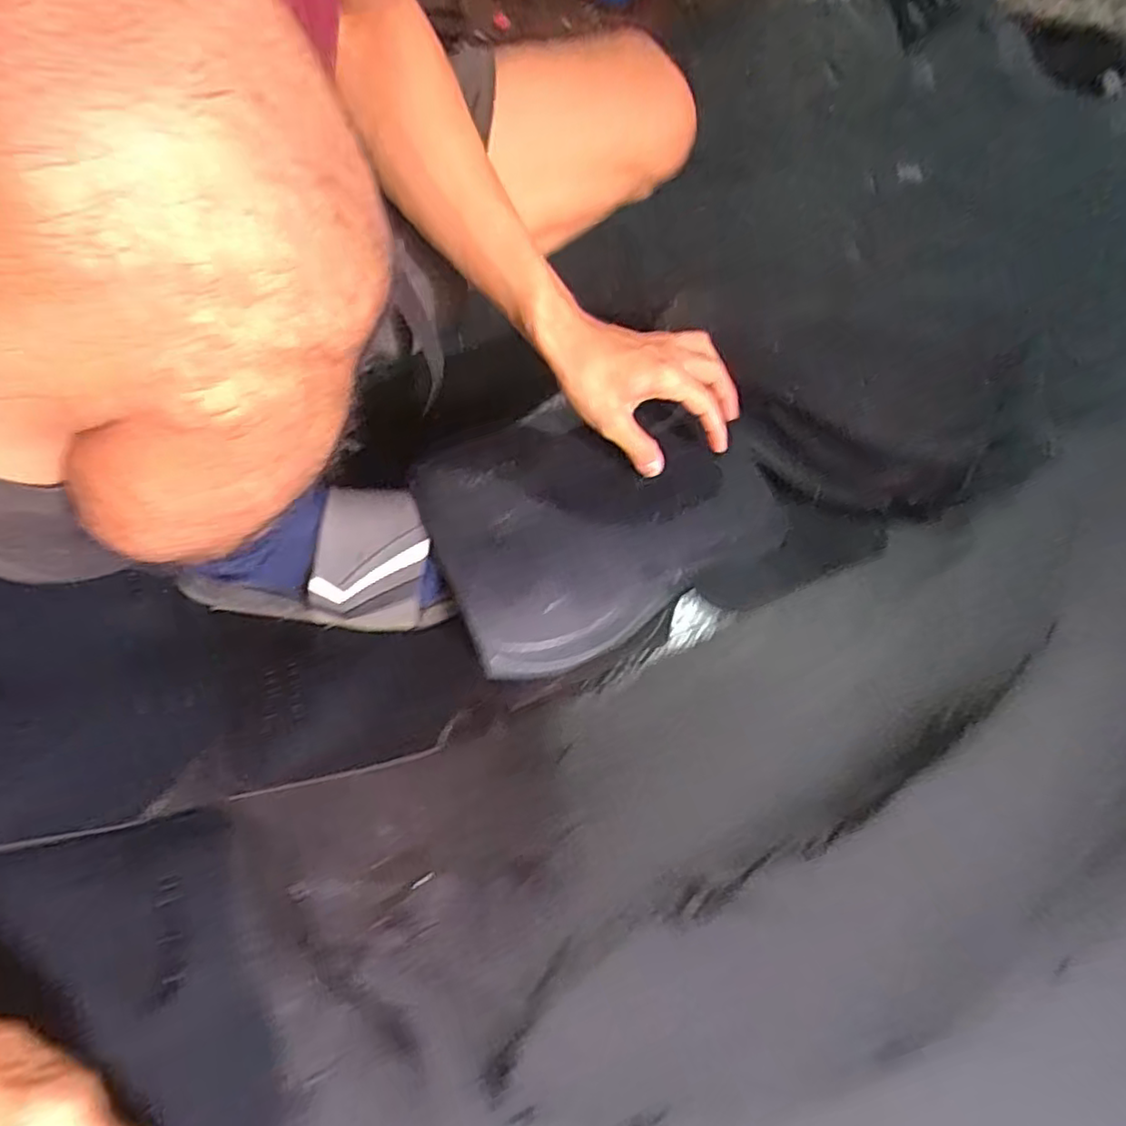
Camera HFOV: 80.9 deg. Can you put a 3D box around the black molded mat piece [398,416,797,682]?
[{"bbox_3d":[0.033,-0.035,0.511,0.257,0.018,0.179,-22,81,-13],"label":"black molded mat piece"}]

